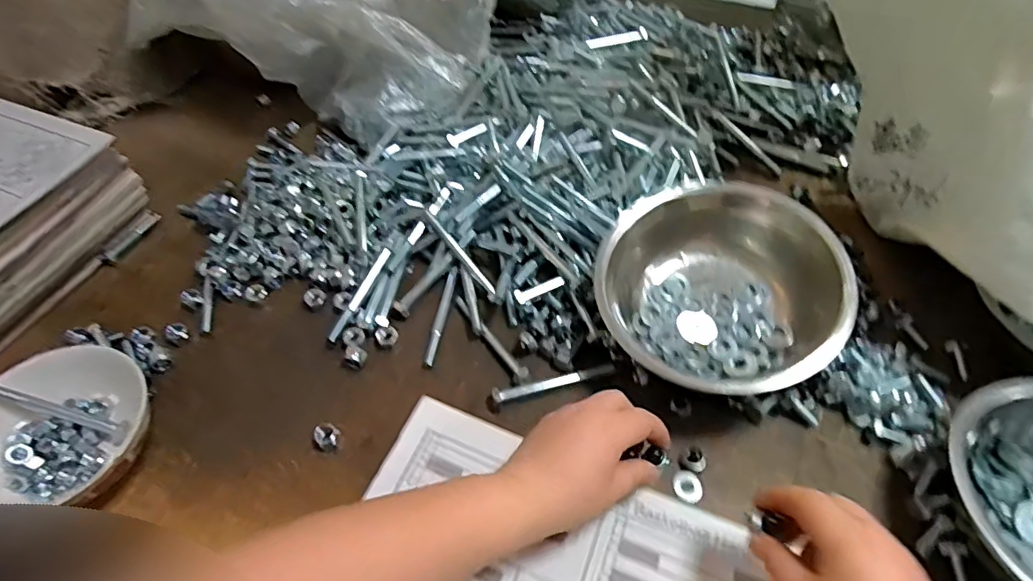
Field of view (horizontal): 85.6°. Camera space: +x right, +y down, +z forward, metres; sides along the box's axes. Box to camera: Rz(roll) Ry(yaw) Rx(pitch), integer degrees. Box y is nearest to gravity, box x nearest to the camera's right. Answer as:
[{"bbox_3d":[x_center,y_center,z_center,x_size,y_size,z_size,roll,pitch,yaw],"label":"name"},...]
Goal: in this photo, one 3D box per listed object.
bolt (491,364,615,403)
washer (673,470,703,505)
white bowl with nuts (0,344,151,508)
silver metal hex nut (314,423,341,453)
[{"bbox_3d":[0.032,0.076,0.461,0.104,0.013,0.009,-13,52,-8],"label":"bolt"},{"bbox_3d":[0.126,0.144,0.408,0.022,0.004,0.021,-1,51,1],"label":"washer"},{"bbox_3d":[-0.335,0.102,0.422,0.130,0.058,0.113,1,51,3],"label":"white bowl with nuts"},{"bbox_3d":[-0.149,0.114,0.437,0.021,0.012,0.019,32,59,25],"label":"silver metal hex nut"}]

